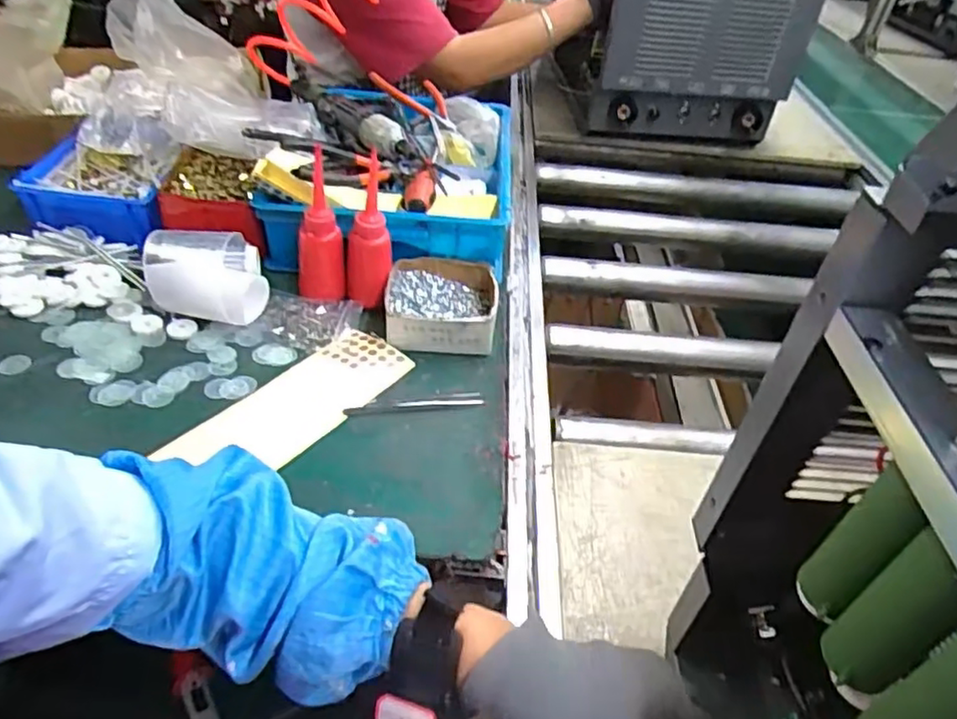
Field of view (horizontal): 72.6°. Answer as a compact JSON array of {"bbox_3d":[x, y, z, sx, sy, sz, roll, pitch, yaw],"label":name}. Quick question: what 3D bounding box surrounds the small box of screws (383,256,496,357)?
[{"bbox_3d":[-0.038,-0.059,0.681,0.113,0.039,0.118,3,41,-3],"label":"small box of screws"}]

